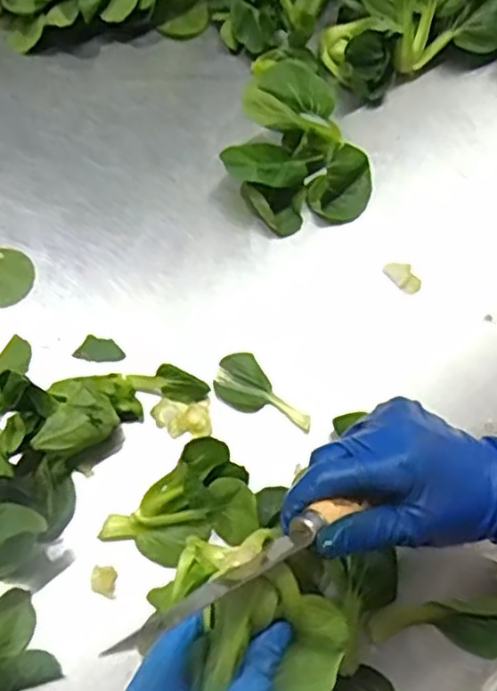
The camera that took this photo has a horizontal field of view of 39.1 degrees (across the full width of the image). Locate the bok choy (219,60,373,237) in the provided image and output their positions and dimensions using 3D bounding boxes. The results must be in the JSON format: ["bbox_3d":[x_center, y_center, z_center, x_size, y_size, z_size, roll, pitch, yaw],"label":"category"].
[{"bbox_3d":[0.034,-0.152,0.553,0.103,0.059,0.121,-27,70,-13],"label":"bok choy"}]

